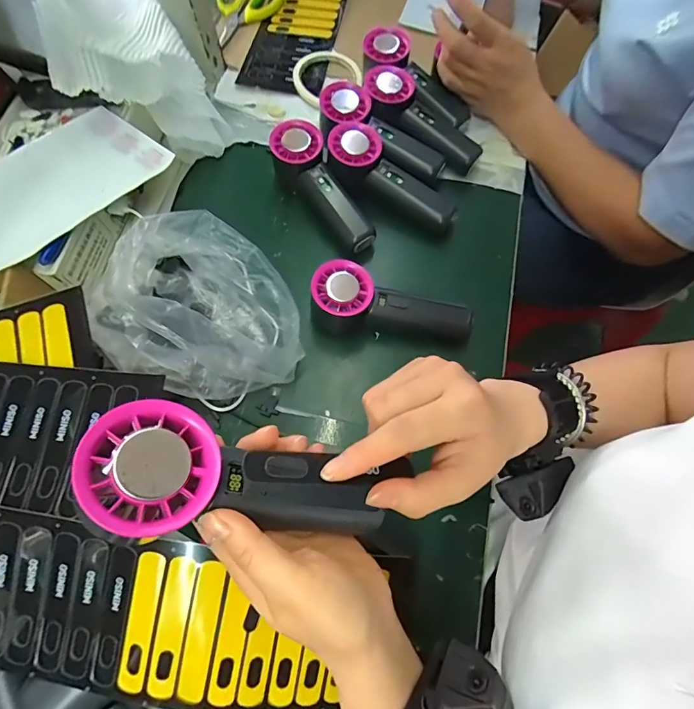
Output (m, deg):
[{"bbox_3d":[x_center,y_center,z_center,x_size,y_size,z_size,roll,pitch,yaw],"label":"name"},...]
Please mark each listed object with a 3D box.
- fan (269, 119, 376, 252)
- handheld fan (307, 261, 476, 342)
[{"bbox_3d":[-0.026,-0.180,0.463,0.057,0.045,0.161,-33,85,-12],"label":"fan"},{"bbox_3d":[0.041,-0.038,0.403,0.150,0.062,0.055,16,70,7],"label":"handheld fan"}]

